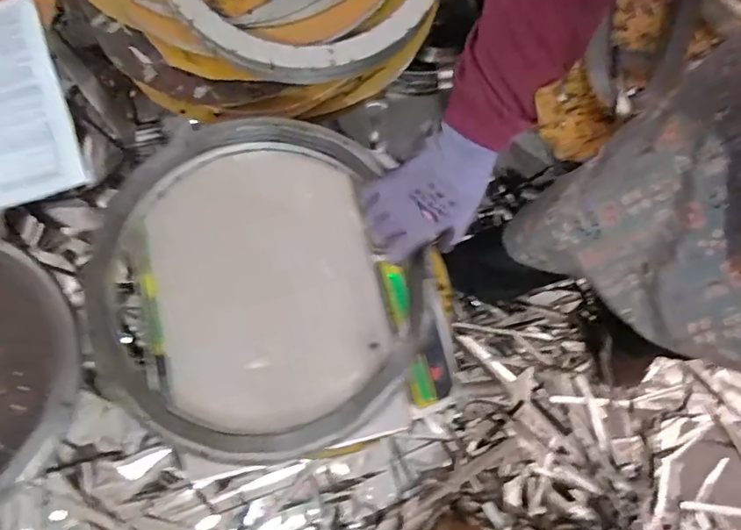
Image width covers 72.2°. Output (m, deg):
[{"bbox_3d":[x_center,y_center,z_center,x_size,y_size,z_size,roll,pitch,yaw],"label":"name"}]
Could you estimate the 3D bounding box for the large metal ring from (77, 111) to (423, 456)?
[{"bbox_3d":[-0.128,0.019,0.542,0.345,0.030,0.360,0,79,-1],"label":"large metal ring"}]

